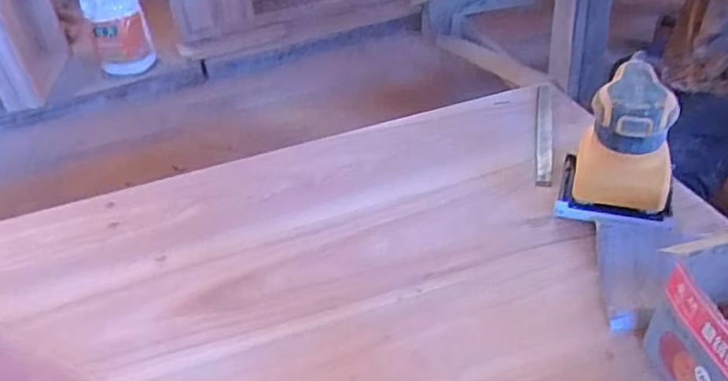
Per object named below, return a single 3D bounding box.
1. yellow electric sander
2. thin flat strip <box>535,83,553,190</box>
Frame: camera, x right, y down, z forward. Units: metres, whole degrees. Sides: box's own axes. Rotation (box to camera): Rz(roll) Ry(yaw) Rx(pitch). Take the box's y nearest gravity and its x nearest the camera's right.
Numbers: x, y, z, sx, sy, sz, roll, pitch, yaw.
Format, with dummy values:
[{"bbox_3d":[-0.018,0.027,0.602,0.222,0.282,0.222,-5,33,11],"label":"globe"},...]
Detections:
[{"bbox_3d":[0.266,-0.048,0.632,0.106,0.134,0.118,10,40,20],"label":"yellow electric sander"},{"bbox_3d":[0.226,-0.073,0.771,0.019,0.012,0.207,5,39,14],"label":"thin flat strip"}]

